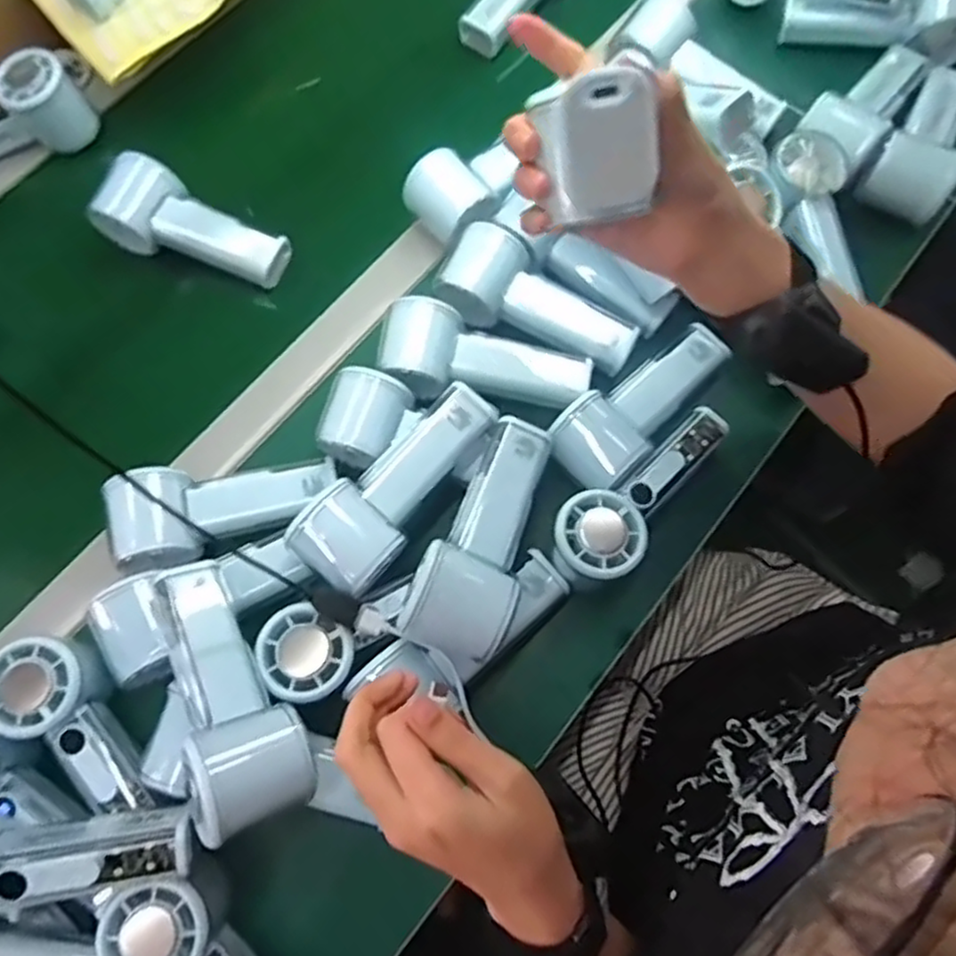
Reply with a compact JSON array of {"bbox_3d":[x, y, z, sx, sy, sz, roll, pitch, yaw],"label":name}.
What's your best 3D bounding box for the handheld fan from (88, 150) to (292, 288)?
[{"bbox_3d":[-0.224,-0.197,0.552,0.147,0.041,0.058,24,74,-5],"label":"handheld fan"}]

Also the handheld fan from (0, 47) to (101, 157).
[{"bbox_3d":[-0.396,-0.289,0.574,0.143,0.058,0.053,-43,75,-11],"label":"handheld fan"}]

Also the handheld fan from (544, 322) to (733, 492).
[{"bbox_3d":[0.114,-0.052,0.493,0.061,0.053,0.150,42,63,14],"label":"handheld fan"}]

